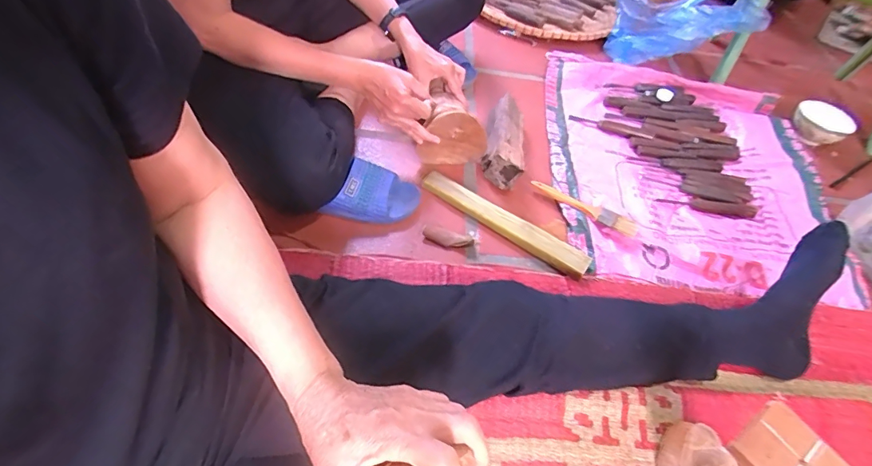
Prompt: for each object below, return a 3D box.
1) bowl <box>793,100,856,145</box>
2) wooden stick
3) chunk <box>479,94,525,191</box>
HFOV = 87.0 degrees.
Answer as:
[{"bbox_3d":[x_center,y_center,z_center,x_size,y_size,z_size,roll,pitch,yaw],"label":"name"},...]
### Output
[{"bbox_3d":[0.780,-0.223,0.933,0.101,0.051,0.101,3,50,-4],"label":"bowl"},{"bbox_3d":[0.102,-0.019,0.711,0.283,0.021,0.041,31,54,19],"label":"wooden stick"},{"bbox_3d":[0.118,-0.161,0.799,0.063,0.064,0.193,9,50,1],"label":"chunk"}]

